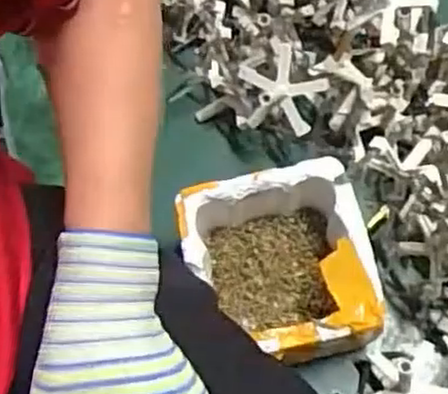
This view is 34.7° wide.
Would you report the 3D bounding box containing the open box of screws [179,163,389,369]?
[{"bbox_3d":[0.059,0.084,0.814,0.191,0.128,0.195,-12,67,-3],"label":"open box of screws"}]

